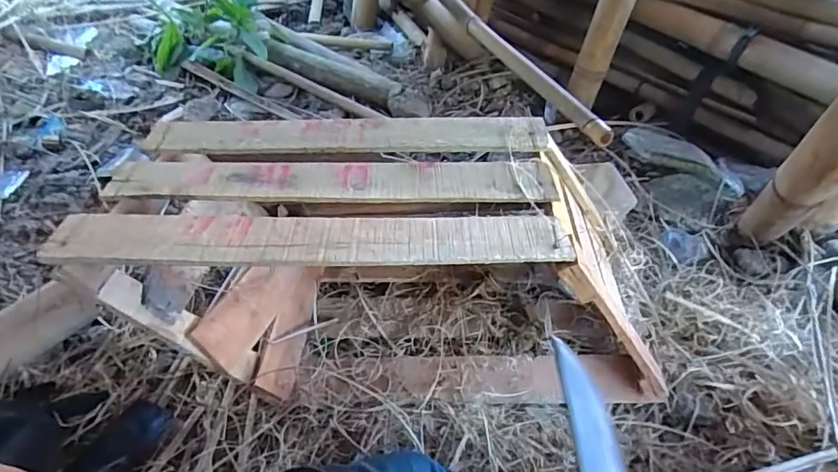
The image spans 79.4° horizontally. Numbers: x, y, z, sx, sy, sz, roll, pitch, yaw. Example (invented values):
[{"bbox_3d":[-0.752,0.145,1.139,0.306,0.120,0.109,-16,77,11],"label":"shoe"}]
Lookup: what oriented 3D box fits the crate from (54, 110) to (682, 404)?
[{"bbox_3d":[-0.029,0.028,0.758,0.766,0.299,0.319,5,43,-2],"label":"crate"}]

